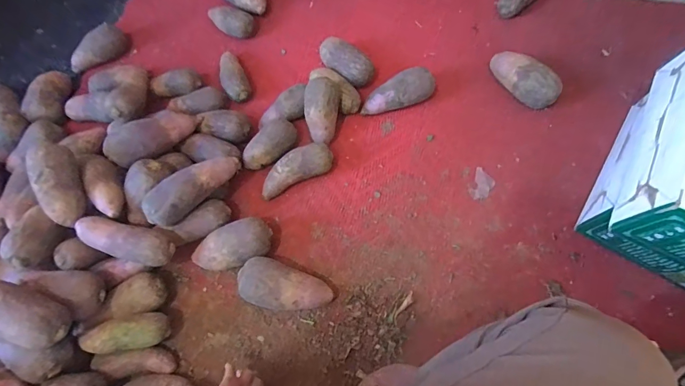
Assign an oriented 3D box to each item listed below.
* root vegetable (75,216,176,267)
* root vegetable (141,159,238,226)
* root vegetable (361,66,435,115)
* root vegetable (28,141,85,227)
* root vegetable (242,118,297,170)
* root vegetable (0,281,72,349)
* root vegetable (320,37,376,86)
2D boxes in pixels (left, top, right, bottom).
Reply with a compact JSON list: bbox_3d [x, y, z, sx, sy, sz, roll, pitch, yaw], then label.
[{"bbox_3d":[-0.407,0.088,0.693,0.173,0.050,0.068,12,68,8],"label":"root vegetable"},{"bbox_3d":[-0.292,-0.012,0.731,0.197,0.074,0.060,-42,71,-13],"label":"root vegetable"},{"bbox_3d":[0.127,-0.223,0.845,0.173,0.065,0.069,-23,68,-7],"label":"root vegetable"},{"bbox_3d":[-0.517,-0.013,0.671,0.057,0.063,0.155,-4,107,1],"label":"root vegetable"},{"bbox_3d":[-0.160,-0.105,0.809,0.064,0.051,0.127,36,74,16],"label":"root vegetable"},{"bbox_3d":[-0.519,0.182,0.574,0.179,0.071,0.076,26,71,0],"label":"root vegetable"},{"bbox_3d":[0.005,-0.308,0.881,0.073,0.061,0.143,-41,71,-13],"label":"root vegetable"}]

